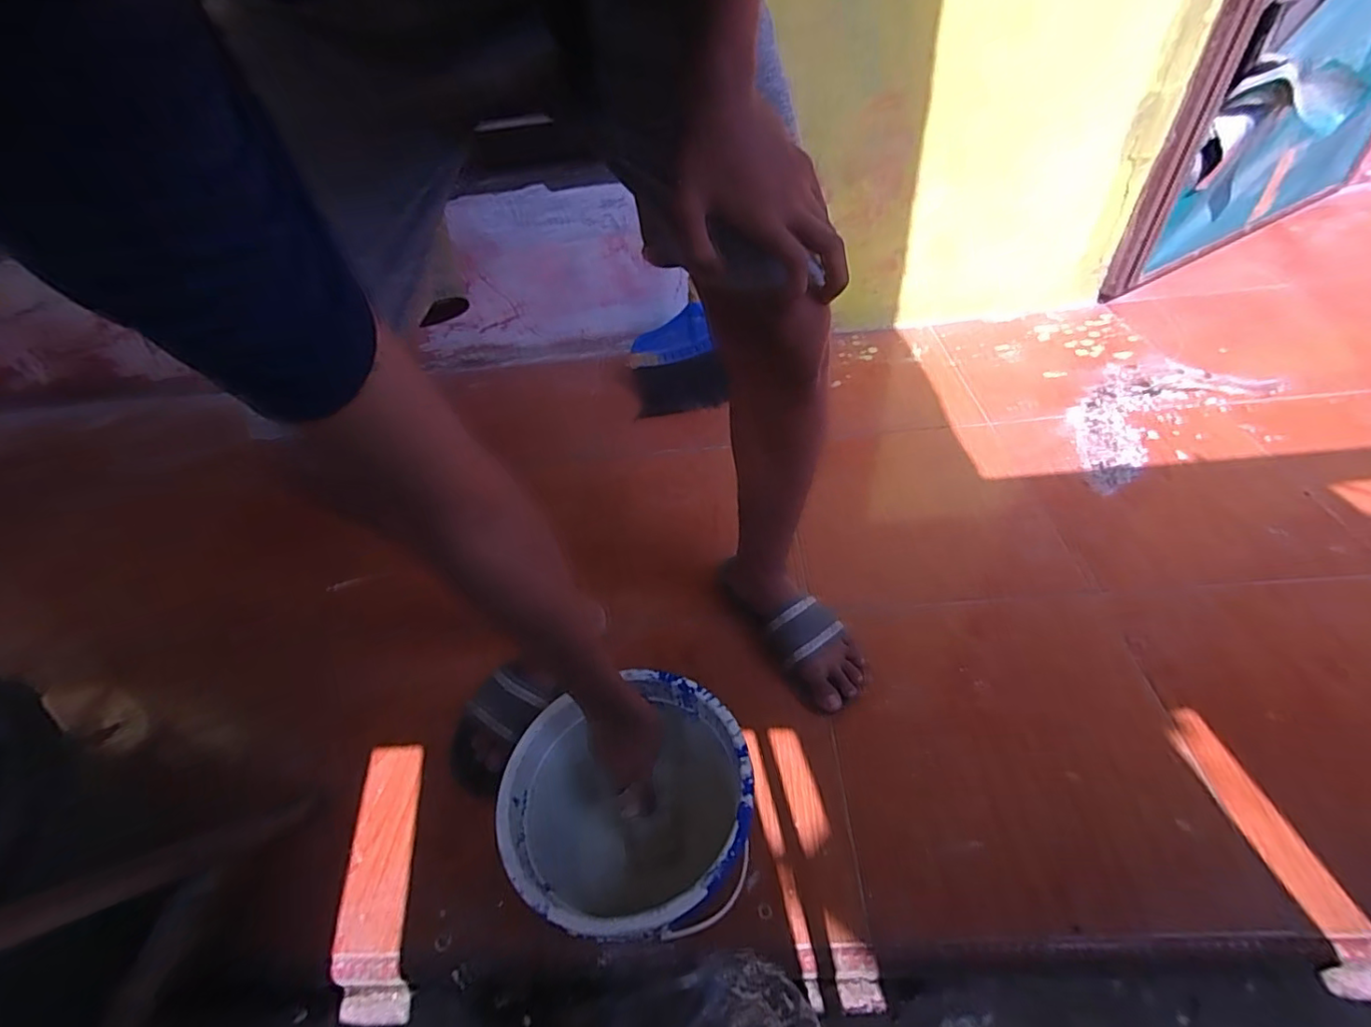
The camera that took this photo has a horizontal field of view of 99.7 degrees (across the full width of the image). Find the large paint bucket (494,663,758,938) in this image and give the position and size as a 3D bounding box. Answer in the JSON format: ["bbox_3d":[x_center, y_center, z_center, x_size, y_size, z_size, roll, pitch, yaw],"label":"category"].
[{"bbox_3d":[-0.048,0.315,0.597,0.227,0.201,0.222,-4,45,4],"label":"large paint bucket"}]

